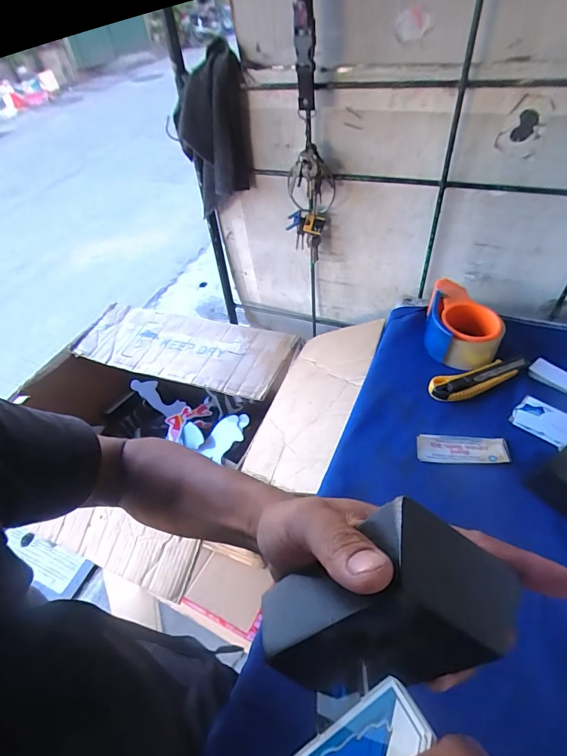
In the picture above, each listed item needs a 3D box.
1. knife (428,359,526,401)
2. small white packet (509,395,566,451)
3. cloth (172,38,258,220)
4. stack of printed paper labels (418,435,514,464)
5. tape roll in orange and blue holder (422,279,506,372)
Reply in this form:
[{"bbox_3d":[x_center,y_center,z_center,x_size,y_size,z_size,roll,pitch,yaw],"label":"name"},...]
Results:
[{"bbox_3d":[0.271,0.000,0.548,0.141,0.011,0.037,-15,47,-8],"label":"knife"},{"bbox_3d":[0.334,0.055,0.500,0.052,0.013,0.073,-33,52,-22],"label":"small white packet"},{"bbox_3d":[-0.115,-0.411,0.675,0.118,0.234,0.066,-4,46,3],"label":"cloth"},{"bbox_3d":[0.220,0.089,0.488,0.104,0.008,0.038,2,47,8],"label":"stack of printed paper labels"},{"bbox_3d":[0.272,-0.084,0.599,0.100,0.057,0.128,9,48,15],"label":"tape roll in orange and blue holder"}]

